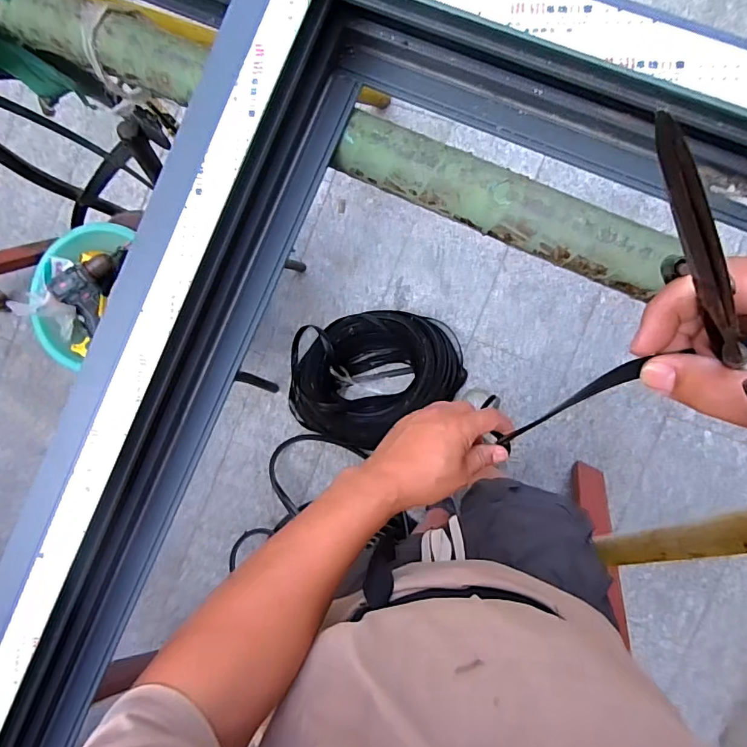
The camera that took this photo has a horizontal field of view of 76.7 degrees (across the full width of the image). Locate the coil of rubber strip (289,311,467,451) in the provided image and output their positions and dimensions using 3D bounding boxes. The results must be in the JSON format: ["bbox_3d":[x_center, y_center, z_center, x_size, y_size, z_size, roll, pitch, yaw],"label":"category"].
[{"bbox_3d":[-0.002,0.015,1.426,0.540,0.146,0.392,0,89,8],"label":"coil of rubber strip"}]

